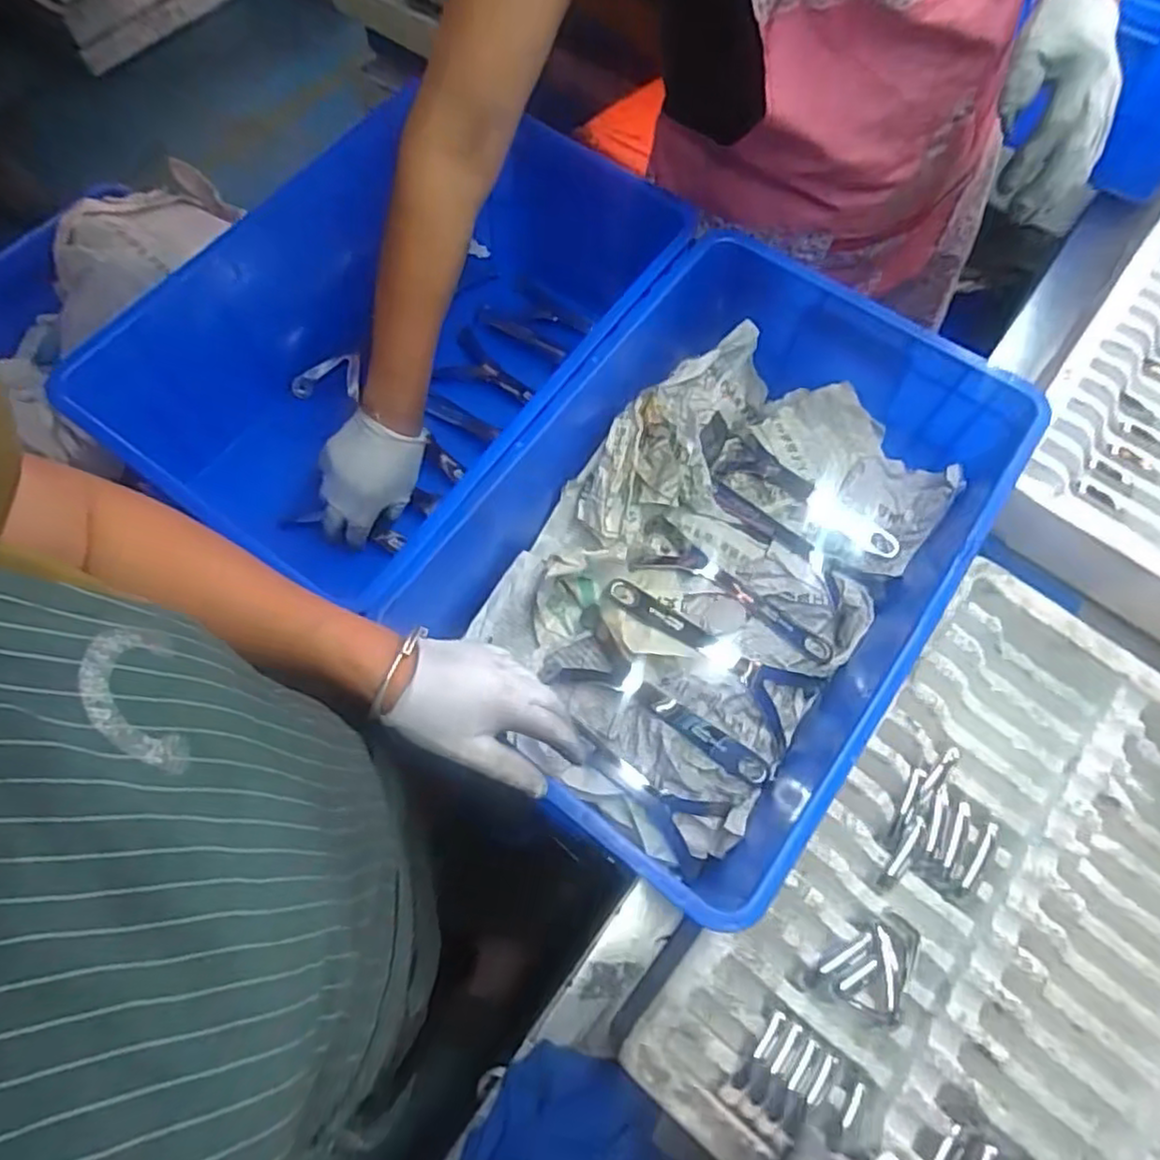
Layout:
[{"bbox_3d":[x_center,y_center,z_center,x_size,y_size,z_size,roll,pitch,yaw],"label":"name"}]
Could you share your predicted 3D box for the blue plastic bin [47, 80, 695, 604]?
[{"bbox_3d":[-0.166,-0.231,0.722,0.357,0.217,0.496,34,72,13],"label":"blue plastic bin"}]

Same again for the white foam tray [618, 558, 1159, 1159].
[{"bbox_3d":[0.402,0.335,0.560,0.518,0.063,0.549,40,73,14],"label":"white foam tray"}]

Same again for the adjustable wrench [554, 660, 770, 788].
[{"bbox_3d":[0.079,0.120,0.621,0.204,0.016,0.046,29,71,11],"label":"adjustable wrench"}]

